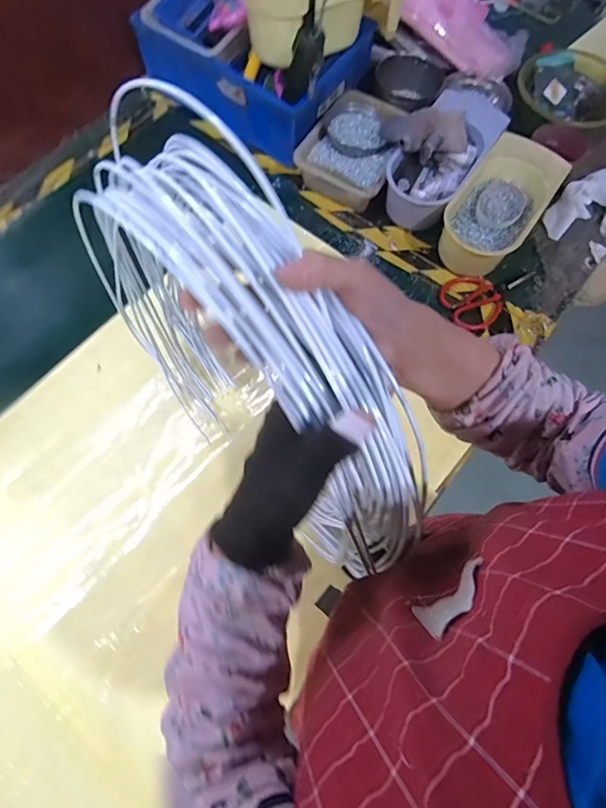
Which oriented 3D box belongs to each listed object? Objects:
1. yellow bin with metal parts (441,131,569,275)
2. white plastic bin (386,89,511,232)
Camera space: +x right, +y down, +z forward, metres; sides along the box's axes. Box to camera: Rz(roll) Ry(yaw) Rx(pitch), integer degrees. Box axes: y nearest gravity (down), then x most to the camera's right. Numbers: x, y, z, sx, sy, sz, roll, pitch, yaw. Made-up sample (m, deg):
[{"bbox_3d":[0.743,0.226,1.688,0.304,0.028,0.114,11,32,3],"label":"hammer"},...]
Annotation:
[{"bbox_3d":[0.360,-0.361,0.816,0.145,0.085,0.272,34,73,10],"label":"yellow bin with metal parts"},{"bbox_3d":[0.269,-0.471,0.852,0.135,0.097,0.280,35,74,11],"label":"white plastic bin"}]

